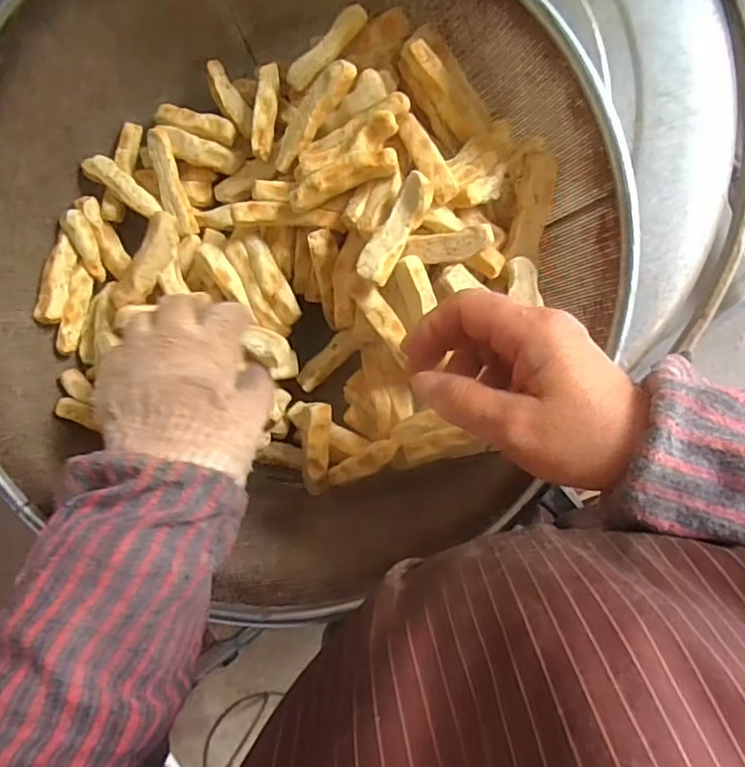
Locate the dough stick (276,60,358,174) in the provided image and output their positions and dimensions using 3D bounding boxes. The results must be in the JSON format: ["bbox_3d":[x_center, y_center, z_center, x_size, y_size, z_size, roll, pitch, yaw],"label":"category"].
[{"bbox_3d":[-0.042,-0.183,0.397,0.018,0.015,0.082,45,114,6],"label":"dough stick"}]

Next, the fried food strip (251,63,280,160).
[{"bbox_3d":[-0.076,-0.196,0.422,0.015,0.016,0.068,6,92,10],"label":"fried food strip"}]

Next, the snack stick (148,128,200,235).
[{"bbox_3d":[-0.153,-0.152,0.442,0.017,0.014,0.078,-14,103,10],"label":"snack stick"}]

